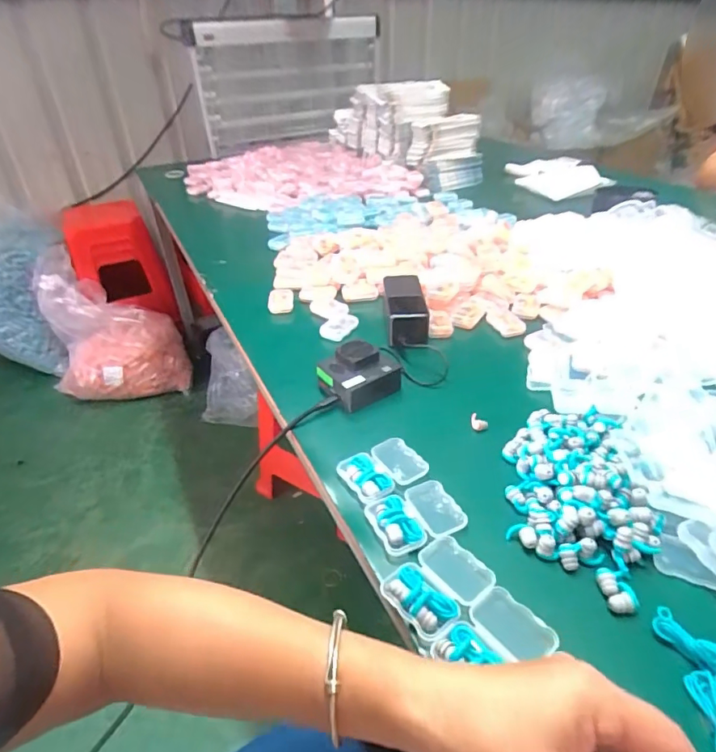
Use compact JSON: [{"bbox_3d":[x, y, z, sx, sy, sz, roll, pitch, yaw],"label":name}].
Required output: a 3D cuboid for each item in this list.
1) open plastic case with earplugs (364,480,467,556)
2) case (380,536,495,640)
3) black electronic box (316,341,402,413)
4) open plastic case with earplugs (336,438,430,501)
[{"bbox_3d":[0.050,0.118,0.415,0.075,0.014,0.055,-17,38,-20],"label":"open plastic case with earplugs"},{"bbox_3d":[0.061,0.155,0.365,0.076,0.018,0.055,-25,42,-29],"label":"case"},{"bbox_3d":[0.000,-0.002,0.566,0.081,0.049,0.070,-25,42,-29],"label":"black electronic box"},{"bbox_3d":[0.025,0.090,0.465,0.073,0.026,0.054,-22,40,-26],"label":"open plastic case with earplugs"}]

